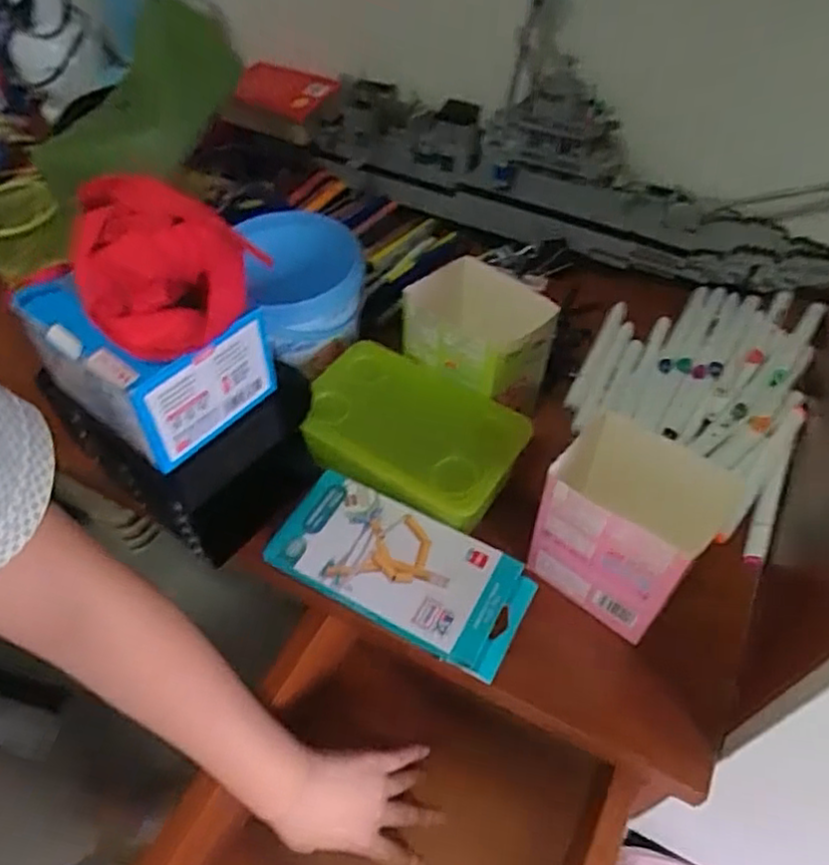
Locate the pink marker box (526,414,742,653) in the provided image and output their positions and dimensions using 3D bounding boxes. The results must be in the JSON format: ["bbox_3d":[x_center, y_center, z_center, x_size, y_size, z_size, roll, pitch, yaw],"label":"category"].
[{"bbox_3d":[0.139,0.063,0.449,0.100,0.151,0.063,32,59,23],"label":"pink marker box"}]

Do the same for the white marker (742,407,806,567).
[{"bbox_3d":[0.299,0.037,0.552,0.018,0.015,0.172,24,56,18],"label":"white marker"}]

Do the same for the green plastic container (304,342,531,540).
[{"bbox_3d":[-0.004,-0.001,0.517,0.164,0.043,0.105,26,57,19],"label":"green plastic container"}]

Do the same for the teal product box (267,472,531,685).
[{"bbox_3d":[-0.011,0.098,0.478,0.180,0.021,0.084,23,56,17],"label":"teal product box"}]

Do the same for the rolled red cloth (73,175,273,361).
[{"bbox_3d":[-0.158,-0.098,0.406,0.124,0.070,0.081,7,53,6],"label":"rolled red cloth"}]

